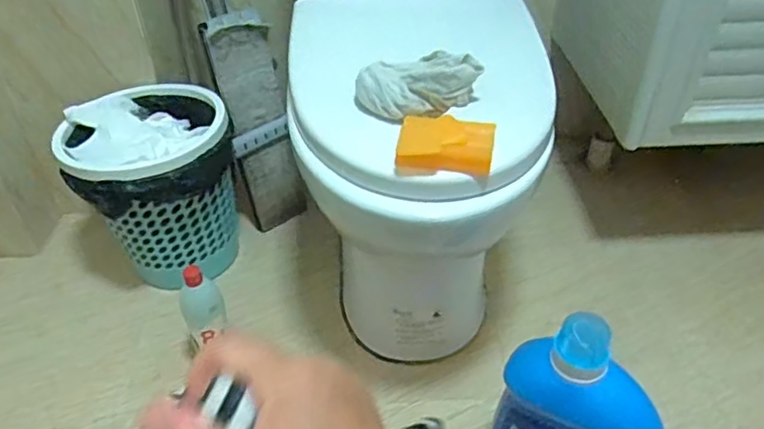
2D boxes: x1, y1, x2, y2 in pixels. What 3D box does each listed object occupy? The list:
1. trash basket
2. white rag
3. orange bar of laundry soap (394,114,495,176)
[{"bbox_3d":[-0.384,-0.040,1.061,0.259,0.281,0.246,-16,42,-18],"label":"trash basket"},{"bbox_3d":[0.042,-0.148,0.707,0.145,0.048,0.083,2,39,3],"label":"white rag"},{"bbox_3d":[0.067,-0.074,0.639,0.098,0.033,0.062,6,40,9],"label":"orange bar of laundry soap"}]

